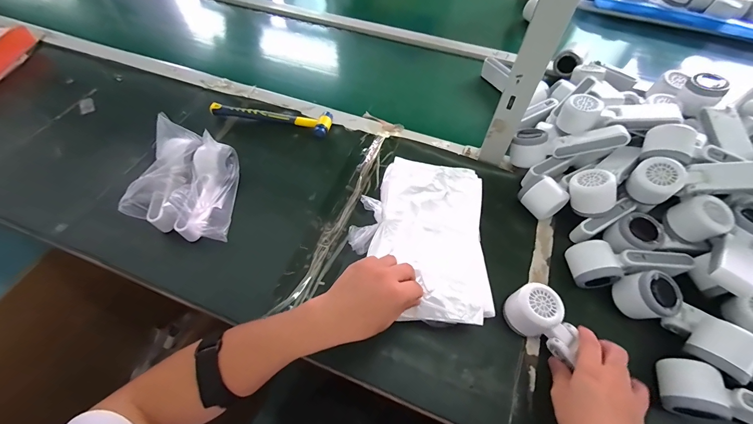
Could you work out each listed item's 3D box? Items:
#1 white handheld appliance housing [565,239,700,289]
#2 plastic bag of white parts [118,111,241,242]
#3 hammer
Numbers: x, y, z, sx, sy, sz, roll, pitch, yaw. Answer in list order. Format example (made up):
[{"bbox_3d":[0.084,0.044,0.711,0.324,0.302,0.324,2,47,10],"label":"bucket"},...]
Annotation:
[{"bbox_3d":[0.360,0.071,0.469,0.167,0.053,0.058,-4,58,-3],"label":"white handheld appliance housing"},{"bbox_3d":[-0.307,-0.049,0.527,0.128,0.084,0.182,-3,58,-2],"label":"plastic bag of white parts"},{"bbox_3d":[-0.207,-0.194,0.651,0.240,0.025,0.059,13,59,8],"label":"hammer"}]

